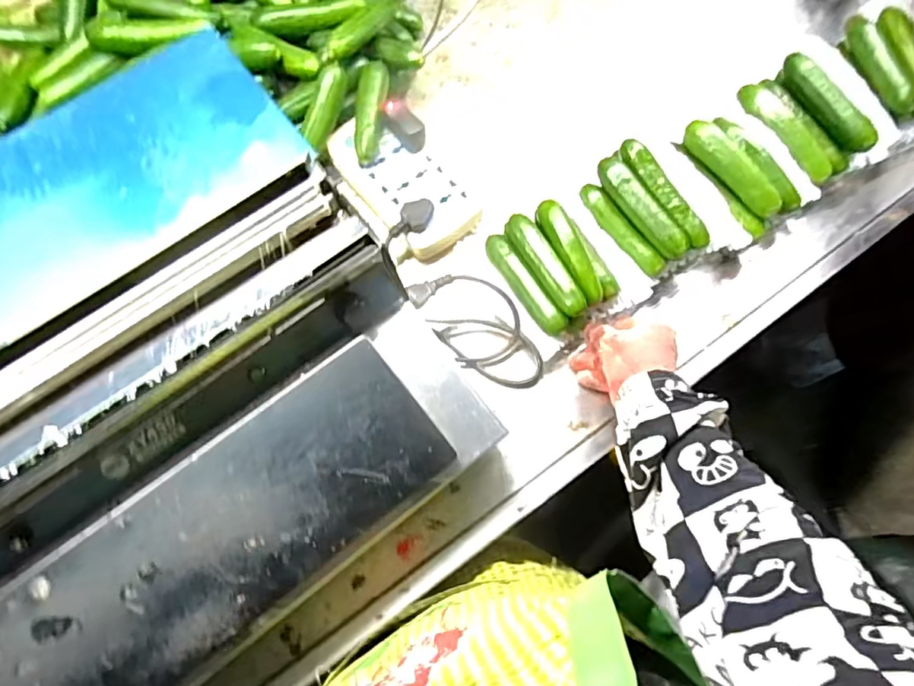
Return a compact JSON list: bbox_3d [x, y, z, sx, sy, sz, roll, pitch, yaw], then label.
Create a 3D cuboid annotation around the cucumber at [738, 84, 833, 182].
[{"bbox_3d":[0.370,-0.240,0.615,0.028,0.027,0.138,-29,74,-11],"label":"cucumber"}]

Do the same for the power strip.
[{"bbox_3d":[-0.058,-0.180,0.607,0.092,0.036,0.175,-39,76,-13],"label":"power strip"}]

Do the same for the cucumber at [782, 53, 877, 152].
[{"bbox_3d":[0.409,-0.266,0.604,0.025,0.028,0.132,-29,74,-11],"label":"cucumber"}]

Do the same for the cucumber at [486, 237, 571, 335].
[{"bbox_3d":[0.068,-0.058,0.560,0.025,0.034,0.123,-31,75,-11],"label":"cucumber"}]

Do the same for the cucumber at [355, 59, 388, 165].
[{"bbox_3d":[-0.097,-0.256,0.603,0.031,0.028,0.116,6,71,0],"label":"cucumber"}]

